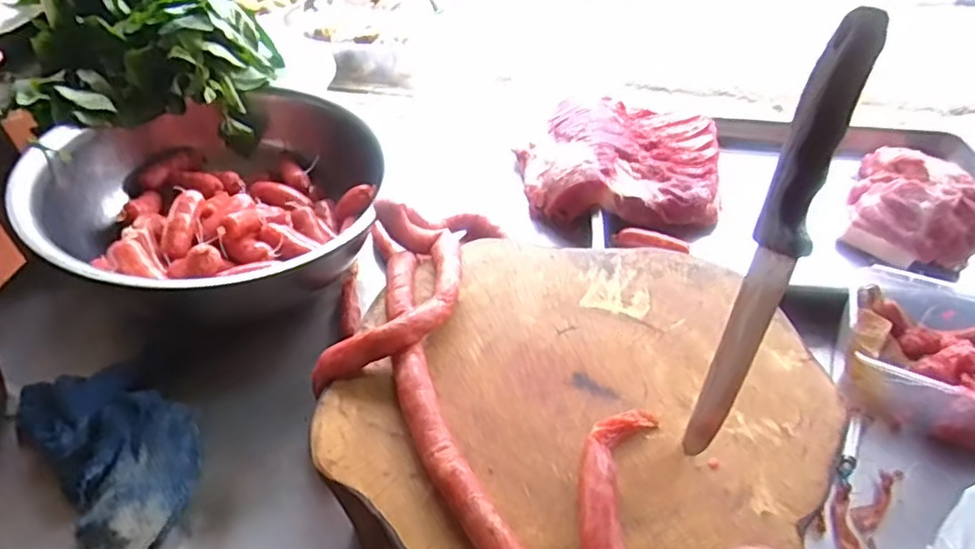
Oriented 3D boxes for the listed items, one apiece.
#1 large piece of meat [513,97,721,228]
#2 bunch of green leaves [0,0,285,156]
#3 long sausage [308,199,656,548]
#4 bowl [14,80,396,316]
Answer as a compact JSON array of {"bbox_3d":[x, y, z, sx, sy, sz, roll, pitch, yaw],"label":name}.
[{"bbox_3d":[0.190,-0.168,0.888,0.283,0.073,0.239,4,44,0],"label":"large piece of meat"},{"bbox_3d":[-0.423,-0.324,0.781,0.277,0.202,0.317,-2,45,-7],"label":"bunch of green leaves"},{"bbox_3d":[-0.014,0.083,0.508,0.219,0.039,0.423,-18,49,-21],"label":"long sausage"},{"bbox_3d":[-0.307,-0.091,0.720,0.347,0.111,0.347,2,44,-2],"label":"bowl"}]

